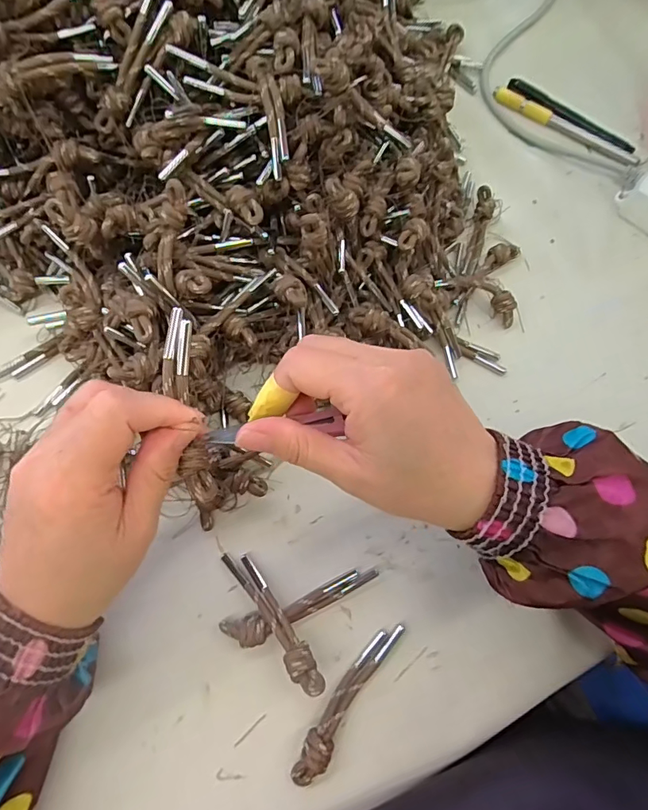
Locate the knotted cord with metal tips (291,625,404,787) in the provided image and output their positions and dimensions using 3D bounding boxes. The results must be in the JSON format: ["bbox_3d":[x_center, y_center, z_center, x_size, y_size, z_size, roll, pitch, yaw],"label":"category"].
[{"bbox_3d":[0.013,0.158,0.256,0.016,0.014,0.090,36,71,10],"label":"knotted cord with metal tips"}]

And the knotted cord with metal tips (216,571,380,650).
[{"bbox_3d":[-0.011,0.116,0.274,0.092,0.016,0.017,-18,71,-10],"label":"knotted cord with metal tips"}]

